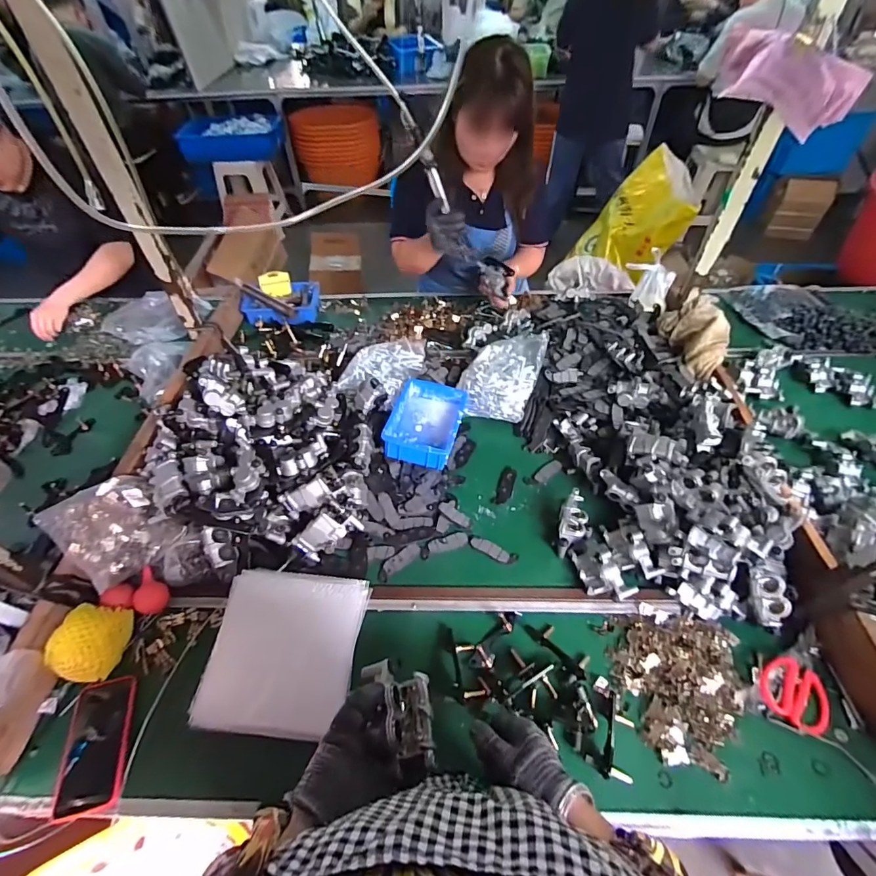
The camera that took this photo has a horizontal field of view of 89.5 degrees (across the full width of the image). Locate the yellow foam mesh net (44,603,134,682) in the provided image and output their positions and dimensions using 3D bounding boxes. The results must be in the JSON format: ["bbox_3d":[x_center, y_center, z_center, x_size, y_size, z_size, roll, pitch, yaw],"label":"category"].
[{"bbox_3d":[-0.532,0.308,0.670,0.077,0.075,0.101,2,52,3],"label":"yellow foam mesh net"}]

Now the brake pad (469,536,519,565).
[{"bbox_3d":[0.098,0.203,0.801,0.092,0.006,0.029,22,55,18],"label":"brake pad"}]

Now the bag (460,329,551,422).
[{"bbox_3d":[0.145,-0.155,1.014,0.167,0.075,0.231,18,54,15],"label":"bag"}]

